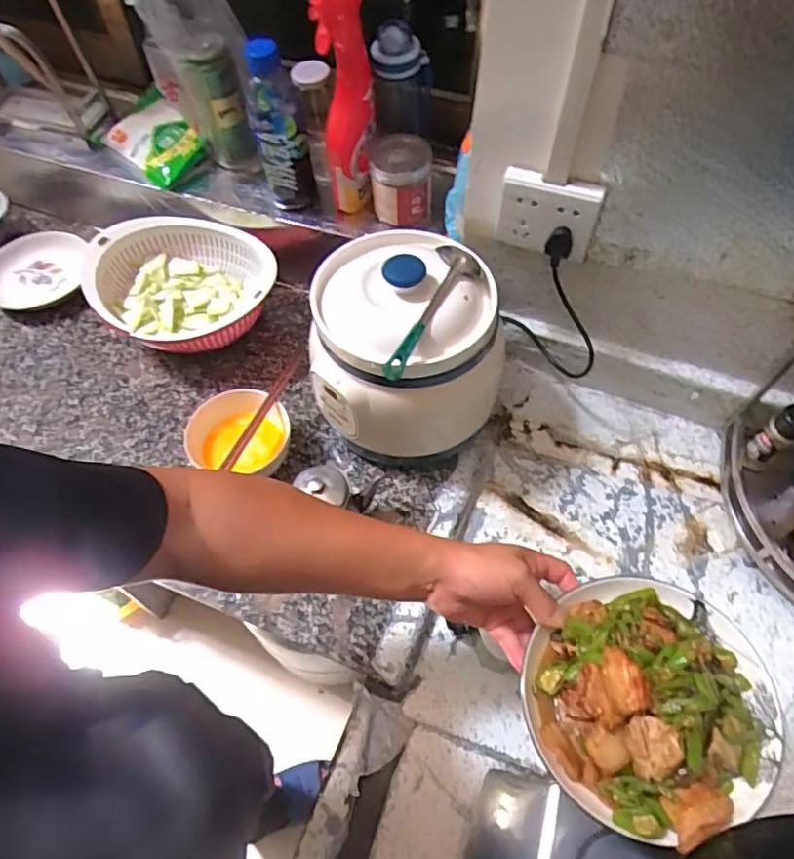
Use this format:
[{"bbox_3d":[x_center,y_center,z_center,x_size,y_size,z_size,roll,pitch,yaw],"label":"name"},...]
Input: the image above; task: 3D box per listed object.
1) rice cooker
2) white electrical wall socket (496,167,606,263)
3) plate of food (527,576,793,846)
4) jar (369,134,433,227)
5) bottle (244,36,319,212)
[{"bbox_3d":[0.008,-0.097,0.726,0.223,0.233,0.220,0,58,0],"label":"rice cooker"},{"bbox_3d":[0.168,-0.238,0.652,0.106,0.087,0.021,17,59,10],"label":"white electrical wall socket"},{"bbox_3d":[0.189,0.196,0.432,0.173,0.056,0.170,0,58,0],"label":"plate of food"},{"bbox_3d":[0.005,-0.342,0.806,0.080,0.098,0.073,0,58,0],"label":"jar"},{"bbox_3d":[-0.158,-0.404,0.785,0.072,0.197,0.081,-11,58,-7],"label":"bottle"}]

